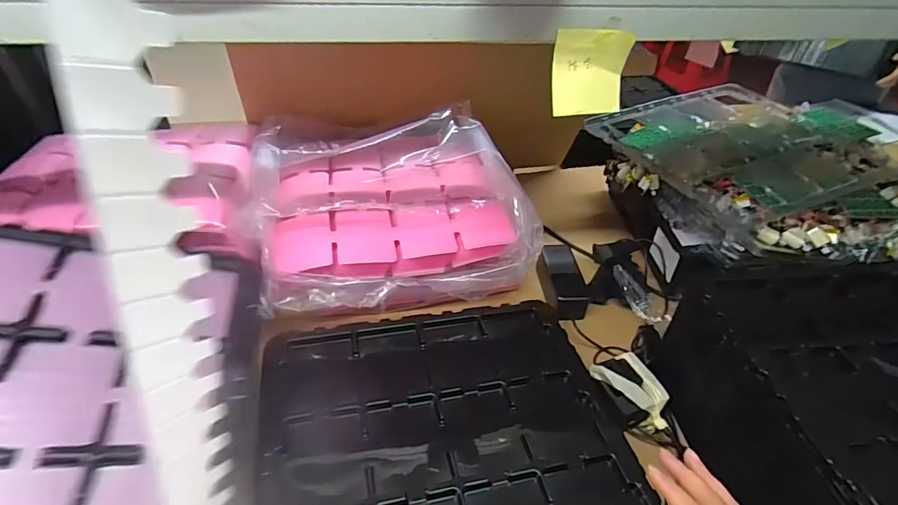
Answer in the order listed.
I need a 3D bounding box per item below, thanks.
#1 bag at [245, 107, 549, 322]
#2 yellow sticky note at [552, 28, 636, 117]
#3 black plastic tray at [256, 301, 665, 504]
[{"bbox_3d":[-0.082,-0.082,0.673,0.369,0.093,0.349,-10,57,-11],"label":"bag"},{"bbox_3d":[0.134,-0.169,0.435,0.074,0.071,0.027,-5,41,-11],"label":"yellow sticky note"},{"bbox_3d":[-0.001,0.201,0.490,0.364,0.061,0.353,-8,42,-14],"label":"black plastic tray"}]

